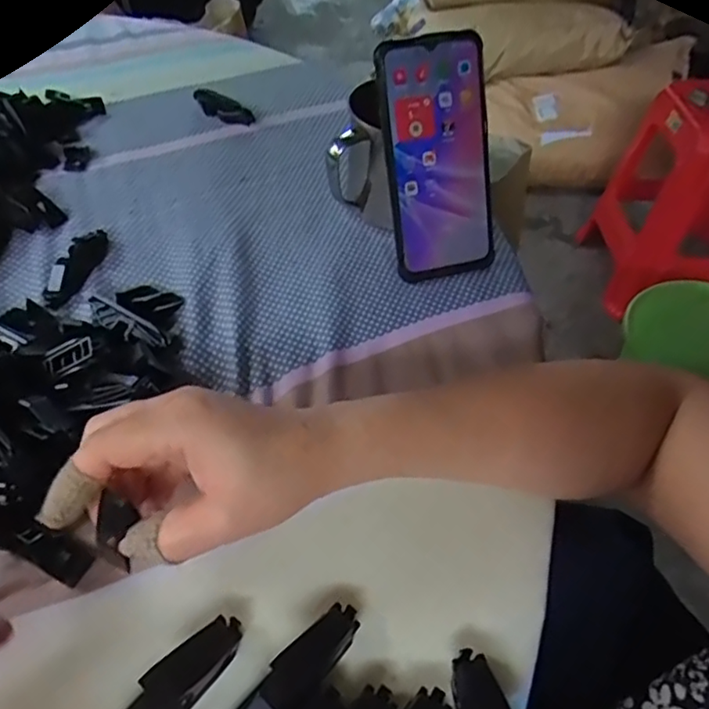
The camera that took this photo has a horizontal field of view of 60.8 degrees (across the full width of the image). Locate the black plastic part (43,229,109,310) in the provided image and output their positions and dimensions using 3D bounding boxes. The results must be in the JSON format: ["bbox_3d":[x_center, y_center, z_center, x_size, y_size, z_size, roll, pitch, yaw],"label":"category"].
[{"bbox_3d":[-0.204,-0.067,0.446,0.017,0.015,0.082,11,49,6],"label":"black plastic part"}]

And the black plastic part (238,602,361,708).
[{"bbox_3d":[-0.027,0.144,0.267,0.021,0.017,0.080,36,56,25],"label":"black plastic part"}]

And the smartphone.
[{"bbox_3d":[0.060,-0.137,0.429,0.075,0.161,0.013,-11,18,-11],"label":"smartphone"}]

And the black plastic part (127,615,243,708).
[{"bbox_3d":[-0.082,0.148,0.262,0.021,0.013,0.079,35,55,24],"label":"black plastic part"}]

